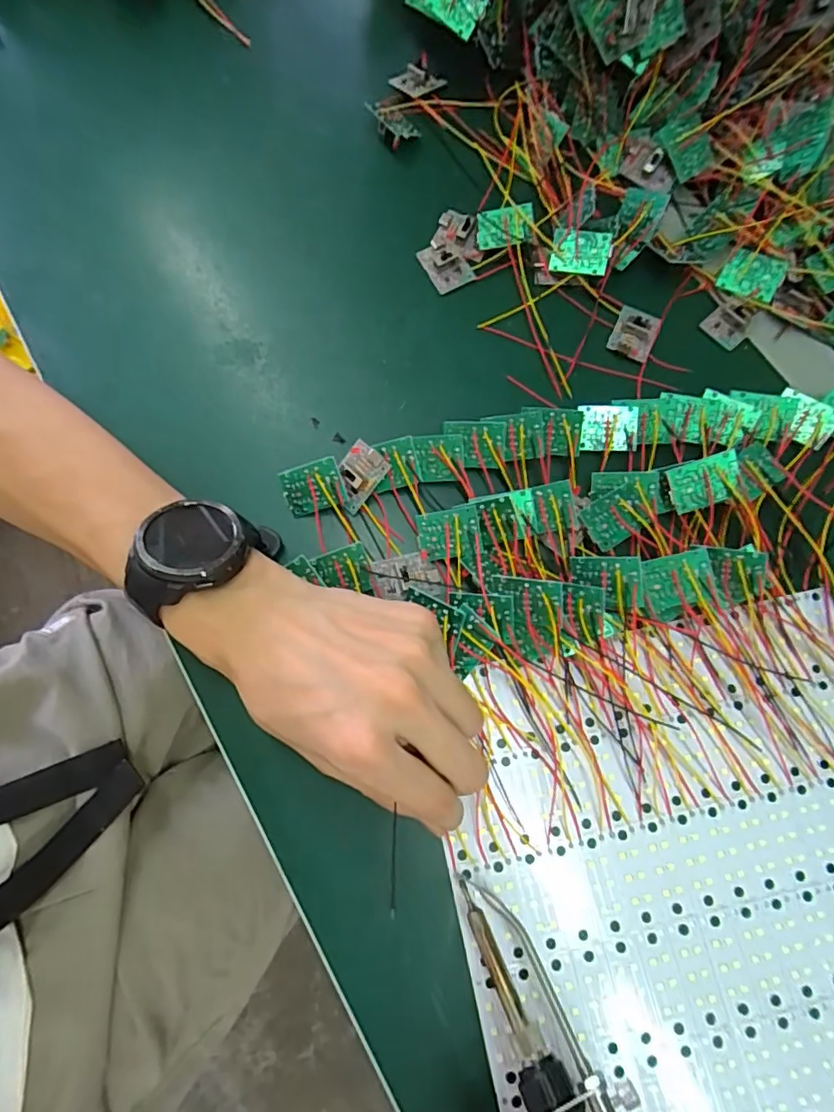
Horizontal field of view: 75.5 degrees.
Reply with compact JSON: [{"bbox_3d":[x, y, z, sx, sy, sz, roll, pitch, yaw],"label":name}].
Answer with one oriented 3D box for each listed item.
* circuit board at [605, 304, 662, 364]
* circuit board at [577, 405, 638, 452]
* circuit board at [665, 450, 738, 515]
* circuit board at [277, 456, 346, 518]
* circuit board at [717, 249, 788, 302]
[{"bbox_3d":[0.138,-0.141,0.342,0.026,0.010,0.034,24,75,4],"label":"circuit board"},{"bbox_3d":[0.112,-0.075,0.317,0.034,0.004,0.026,2,105,3],"label":"circuit board"},{"bbox_3d":[0.156,-0.039,0.294,0.035,0.004,0.026,-18,105,15],"label":"circuit board"},{"bbox_3d":[-0.058,-0.038,0.302,0.034,0.004,0.028,-13,106,14],"label":"circuit board"},{"bbox_3d":[0.217,-0.182,0.349,0.035,0.004,0.027,24,97,12],"label":"circuit board"}]

